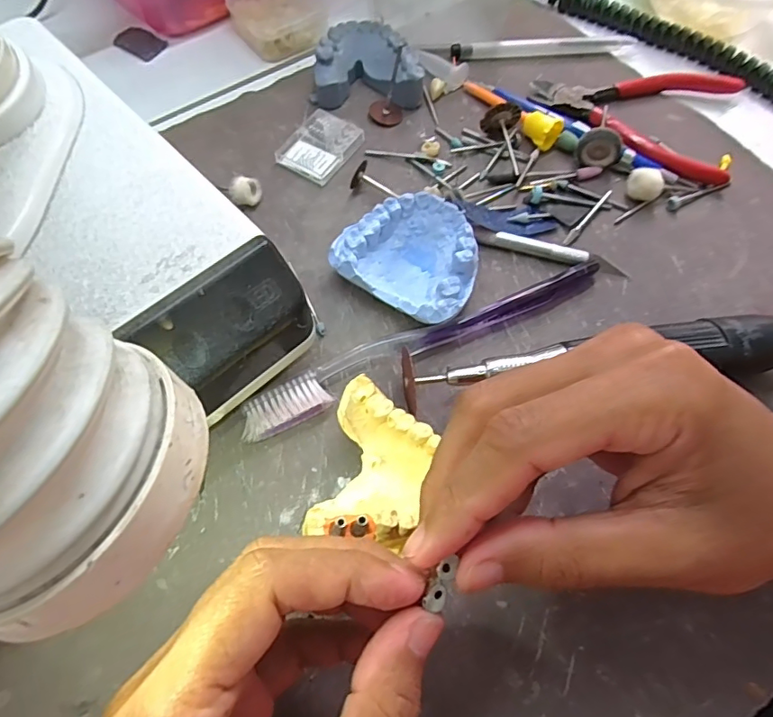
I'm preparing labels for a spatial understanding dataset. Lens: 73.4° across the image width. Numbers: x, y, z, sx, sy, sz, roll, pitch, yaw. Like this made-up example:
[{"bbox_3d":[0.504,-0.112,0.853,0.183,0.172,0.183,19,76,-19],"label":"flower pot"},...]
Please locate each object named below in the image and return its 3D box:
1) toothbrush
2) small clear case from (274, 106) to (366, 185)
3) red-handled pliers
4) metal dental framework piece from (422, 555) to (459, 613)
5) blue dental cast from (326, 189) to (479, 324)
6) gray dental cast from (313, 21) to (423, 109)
[{"bbox_3d":[0.020,-0.011,0.247,0.187,0.014,0.022,-26,69,-13],"label":"toothbrush"},{"bbox_3d":[-0.038,-0.124,0.303,0.034,0.006,0.046,30,67,11],"label":"small clear case"},{"bbox_3d":[0.153,-0.154,0.321,0.121,0.011,0.088,17,66,6],"label":"red-handled pliers"},{"bbox_3d":[0.015,0.063,0.144,0.006,0.004,0.014,23,80,9],"label":"metal dental framework piece"},{"bbox_3d":[0.014,-0.049,0.256,0.066,0.029,0.056,33,68,13],"label":"blue dental cast"},{"bbox_3d":[-0.010,-0.183,0.321,0.064,0.024,0.054,4,65,-1],"label":"gray dental cast"}]

